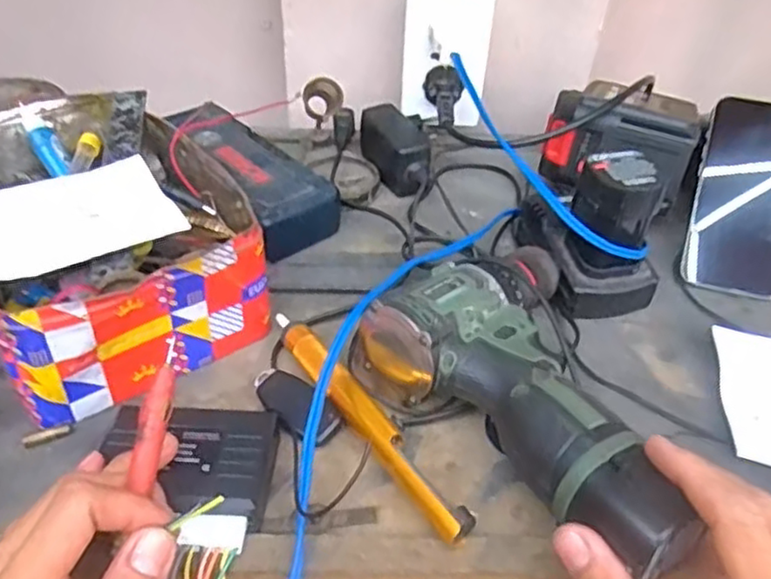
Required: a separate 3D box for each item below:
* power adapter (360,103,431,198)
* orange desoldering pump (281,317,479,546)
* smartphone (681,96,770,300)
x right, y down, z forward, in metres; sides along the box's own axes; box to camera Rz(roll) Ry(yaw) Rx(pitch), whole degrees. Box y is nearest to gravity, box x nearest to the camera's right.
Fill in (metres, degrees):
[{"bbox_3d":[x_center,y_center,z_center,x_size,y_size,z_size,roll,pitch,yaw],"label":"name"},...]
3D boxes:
[{"bbox_3d":[0.011,-0.117,0.576,0.042,0.043,0.083,-14,45,-18],"label":"power adapter"},{"bbox_3d":[-0.010,0.070,0.373,0.020,0.016,0.162,-23,48,-26],"label":"orange desoldering pump"},{"bbox_3d":[0.264,-0.069,0.498,0.070,0.011,0.143,12,86,10],"label":"smartphone"}]

